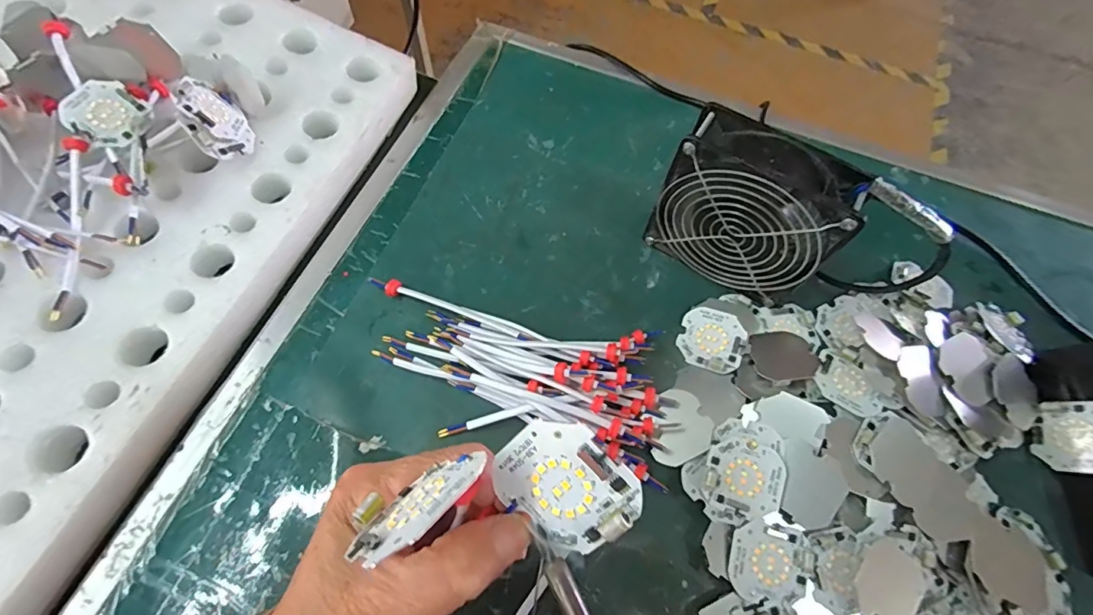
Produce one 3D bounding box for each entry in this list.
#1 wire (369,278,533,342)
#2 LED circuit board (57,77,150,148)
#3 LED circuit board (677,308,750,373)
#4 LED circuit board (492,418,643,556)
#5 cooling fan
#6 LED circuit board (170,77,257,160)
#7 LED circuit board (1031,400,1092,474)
[{"bbox_3d":[-0.072,0.001,0.368,0.129,0.011,0.013,20,64,6],"label":"wire"},{"bbox_3d":[-0.314,-0.137,0.349,0.045,0.006,0.047,39,74,-17],"label":"LED circuit board"},{"bbox_3d":[0.125,0.024,0.368,0.046,0.009,0.046,22,64,8],"label":"LED circuit board"},{"bbox_3d":[0.005,0.063,0.170,0.046,0.007,0.043,44,111,5],"label":"LED circuit board"},{"bbox_3d":[0.142,-0.065,0.354,0.116,0.117,0.043,30,66,12],"label":"cooling fan"},{"bbox_3d":[-0.246,-0.138,0.363,0.014,0.057,0.051,-18,56,22],"label":"LED circuit board"},{"bbox_3d":[0.359,0.087,0.331,0.004,0.045,0.047,22,73,-20],"label":"LED circuit board"}]

